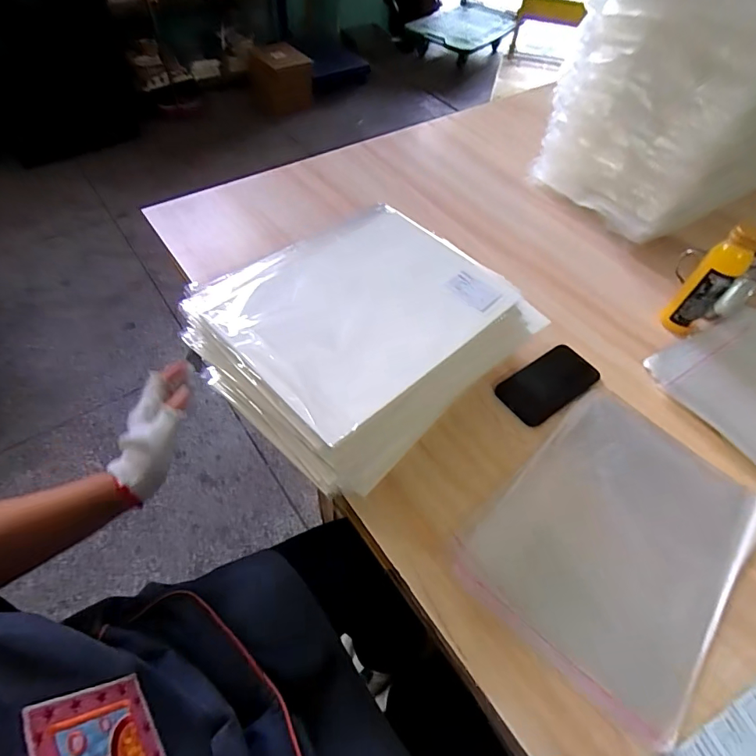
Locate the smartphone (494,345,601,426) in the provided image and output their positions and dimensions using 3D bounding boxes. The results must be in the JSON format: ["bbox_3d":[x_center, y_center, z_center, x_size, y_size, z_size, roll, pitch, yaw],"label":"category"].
[{"bbox_3d":[0.238,0.008,0.638,0.143,0.012,0.074,-28,61,-22],"label":"smartphone"}]

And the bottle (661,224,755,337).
[{"bbox_3d":[0.483,-0.141,0.665,0.062,0.166,0.053,-36,64,-25],"label":"bottle"}]

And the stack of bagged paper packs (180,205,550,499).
[{"bbox_3d":[-0.010,-0.056,0.555,0.333,0.126,0.257,-37,65,-26],"label":"stack of bagged paper packs"}]

